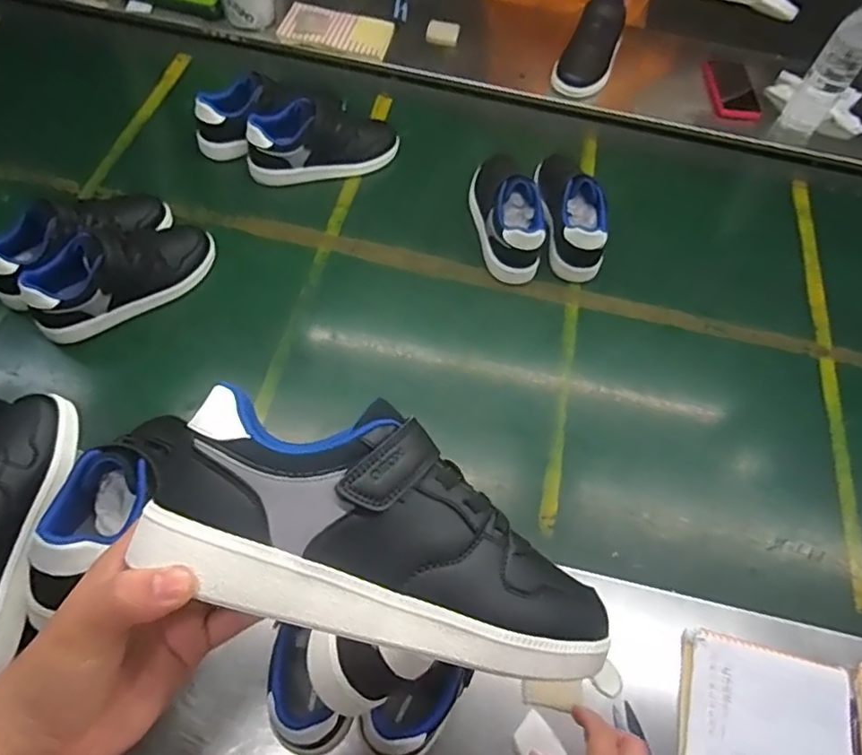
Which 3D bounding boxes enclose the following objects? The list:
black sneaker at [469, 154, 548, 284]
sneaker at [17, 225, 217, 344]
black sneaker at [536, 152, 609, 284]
[{"bbox_3d":[0.105,-0.244,0.852,0.074,0.091,0.204,-8,61,-9],"label":"black sneaker"},{"bbox_3d":[-0.377,-0.132,0.748,0.091,0.099,0.219,38,63,16],"label":"sneaker"},{"bbox_3d":[0.199,-0.252,0.874,0.072,0.094,0.214,-1,61,-5],"label":"black sneaker"}]

